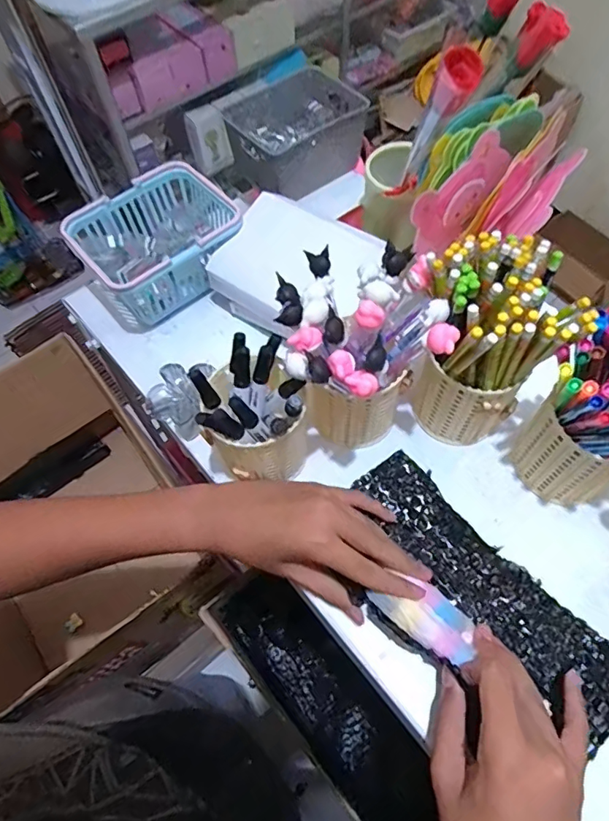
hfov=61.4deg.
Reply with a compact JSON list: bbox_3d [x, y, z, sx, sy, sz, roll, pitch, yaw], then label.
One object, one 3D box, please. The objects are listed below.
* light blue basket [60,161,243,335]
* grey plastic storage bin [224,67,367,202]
[{"bbox_3d":[-0.152,-0.175,0.564,0.165,0.092,0.127,-34,65,-15],"label":"light blue basket"},{"bbox_3d":[-0.007,-0.330,0.609,0.147,0.071,0.114,-35,65,-15],"label":"grey plastic storage bin"}]

